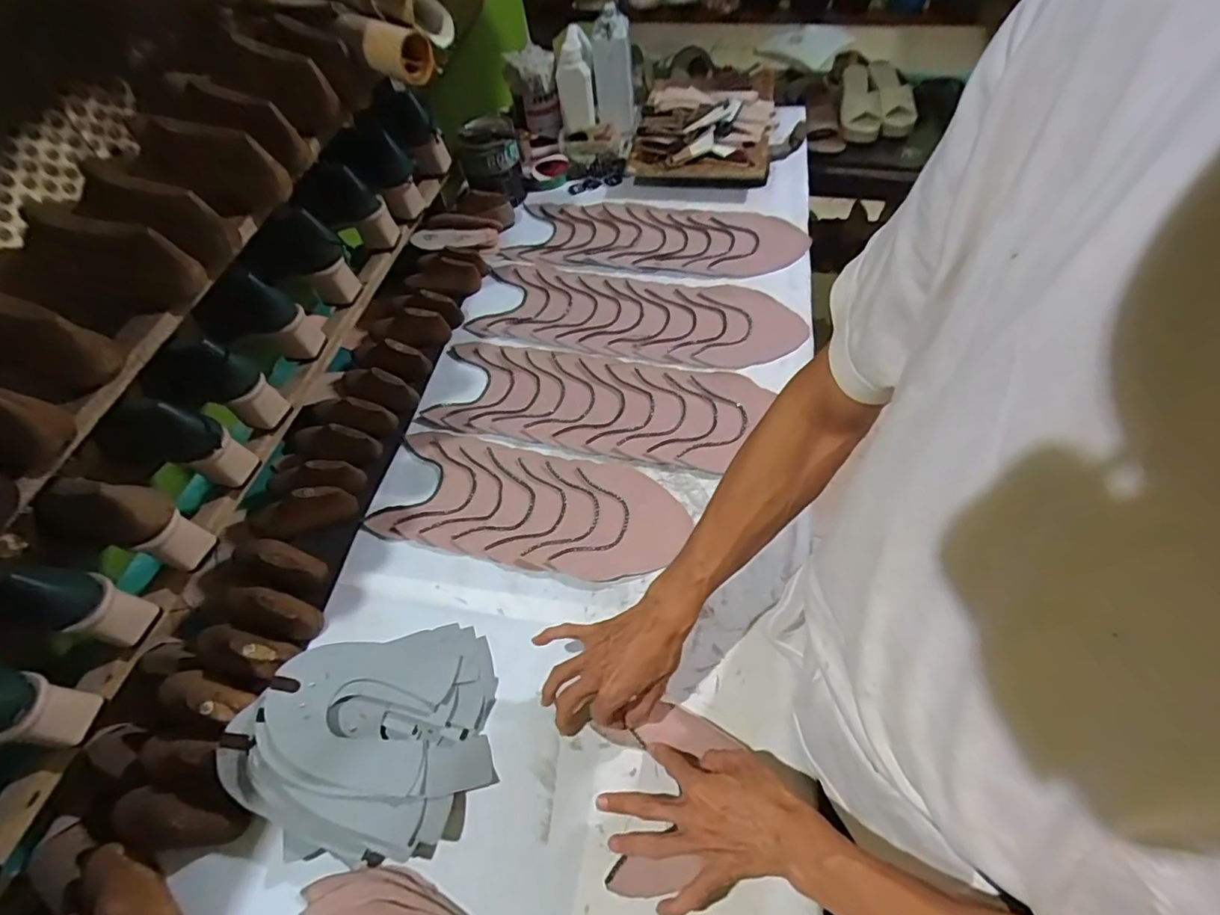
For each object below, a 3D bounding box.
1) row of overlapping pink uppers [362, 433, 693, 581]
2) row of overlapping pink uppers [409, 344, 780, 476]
[{"bbox_3d":[-0.103,0.061,0.730,0.390,0.005,0.167,10,60,11],"label":"row of overlapping pink uppers"},{"bbox_3d":[-0.024,-0.083,0.809,0.465,0.008,0.170,9,60,10],"label":"row of overlapping pink uppers"}]

